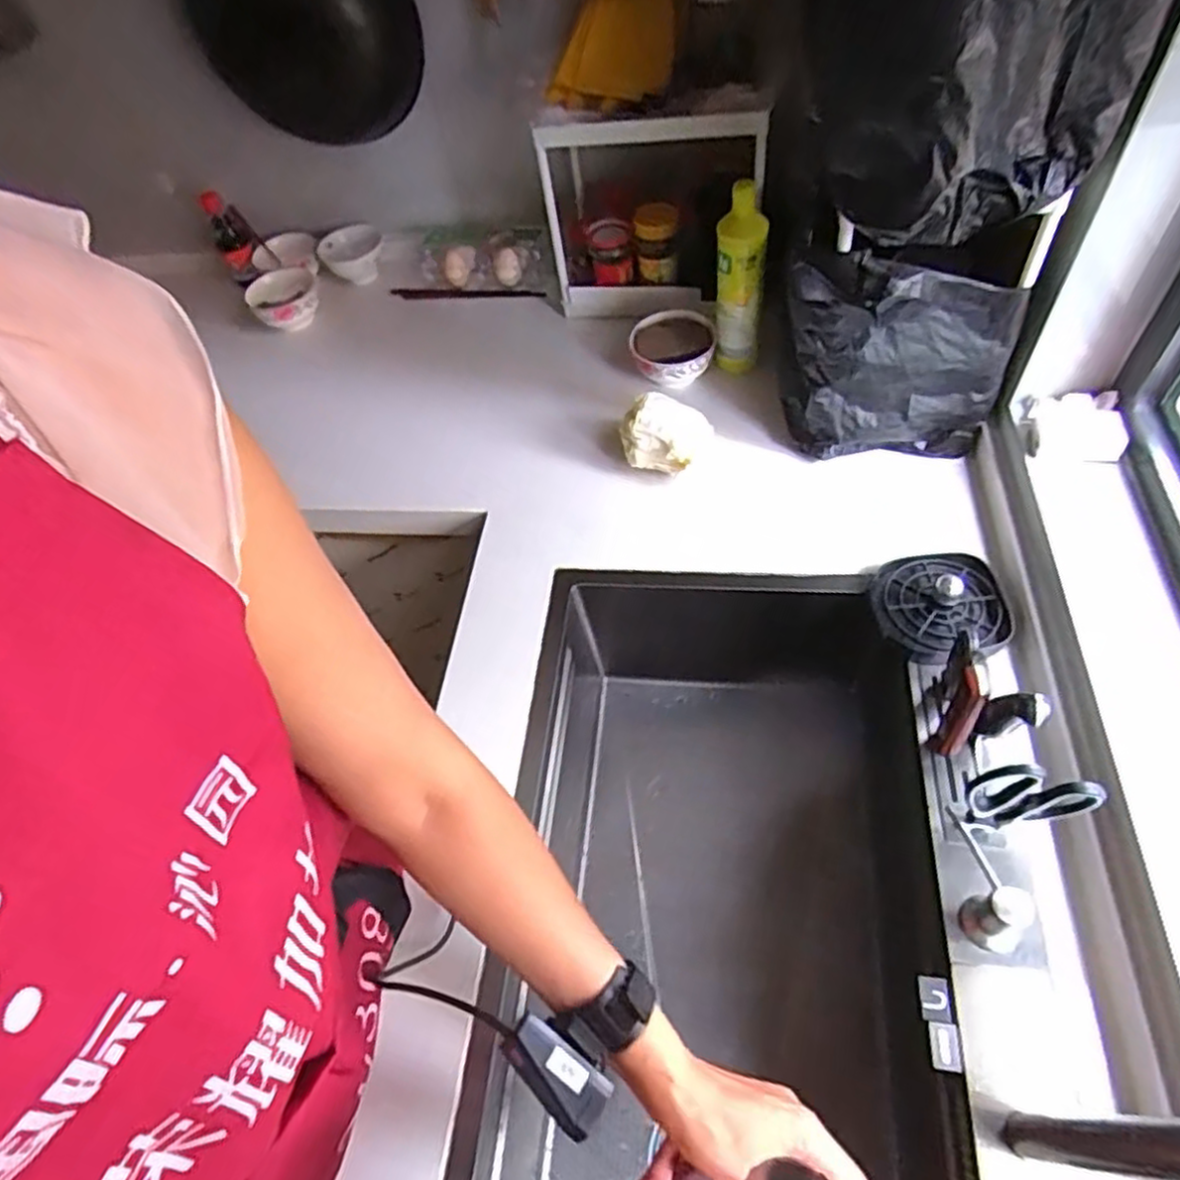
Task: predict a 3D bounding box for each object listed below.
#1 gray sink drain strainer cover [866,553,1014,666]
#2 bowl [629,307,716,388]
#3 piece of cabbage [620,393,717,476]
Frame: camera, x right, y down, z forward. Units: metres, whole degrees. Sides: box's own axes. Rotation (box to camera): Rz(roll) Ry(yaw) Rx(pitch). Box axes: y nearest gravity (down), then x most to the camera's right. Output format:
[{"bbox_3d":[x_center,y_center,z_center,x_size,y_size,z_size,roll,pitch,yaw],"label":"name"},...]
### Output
[{"bbox_3d":[0.357,0.005,0.713,0.126,0.051,0.126,-13,55,-5],"label":"gray sink drain strainer cover"},{"bbox_3d":[0.114,-0.327,0.984,0.114,0.071,0.112,-2,55,3],"label":"bowl"},{"bbox_3d":[0.093,-0.189,0.874,0.098,0.092,0.076,18,58,17],"label":"piece of cabbage"}]

